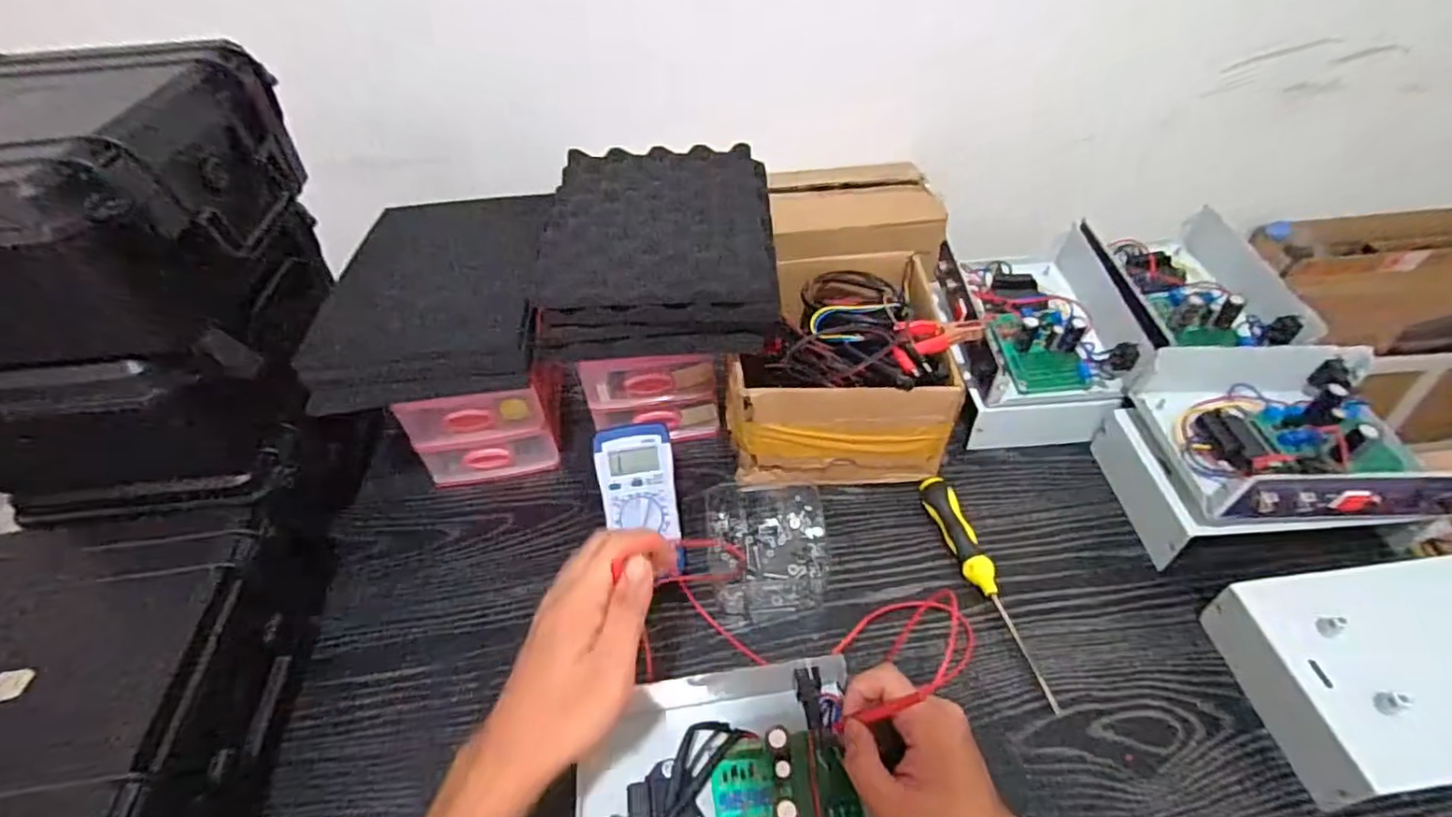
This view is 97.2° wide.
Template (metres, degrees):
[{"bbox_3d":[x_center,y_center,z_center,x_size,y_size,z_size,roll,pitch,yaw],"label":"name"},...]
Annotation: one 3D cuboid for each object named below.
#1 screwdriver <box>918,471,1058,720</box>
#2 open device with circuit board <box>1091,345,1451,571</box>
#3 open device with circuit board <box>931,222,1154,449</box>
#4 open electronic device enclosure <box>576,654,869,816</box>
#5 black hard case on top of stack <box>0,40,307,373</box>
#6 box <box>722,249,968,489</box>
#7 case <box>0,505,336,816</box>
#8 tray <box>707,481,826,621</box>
[{"bbox_3d":[0.221,0.146,0.548,0.026,0.026,0.208,-12,47,-7],"label":"screwdriver"},{"bbox_3d":[0.472,0.045,0.563,0.203,0.112,0.157,-4,47,0],"label":"open device with circuit board"},{"bbox_3d":[0.314,-0.080,0.680,0.157,0.115,0.213,-2,47,2],"label":"open device with circuit board"},{"bbox_3d":[-0.005,0.264,0.449,0.201,0.059,0.163,-8,46,-7],"label":"open electronic device enclosure"},{"bbox_3d":[-0.472,-0.151,0.469,0.222,0.133,0.235,-6,47,-2],"label":"black hard case on top of stack"},{"bbox_3d":[0.109,-0.043,0.649,0.190,0.151,0.202,-1,47,3],"label":"box"},{"bbox_3d":[-0.456,0.213,0.473,0.220,0.116,0.294,-5,47,-1],"label":"case"},{"bbox_3d":[0.039,0.125,0.588,0.107,0.019,0.130,-5,47,-1],"label":"tray"}]

